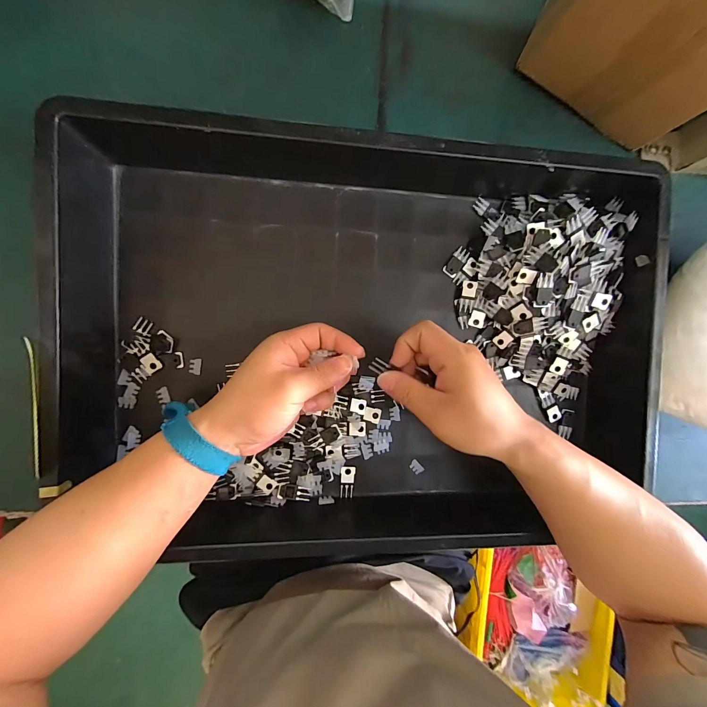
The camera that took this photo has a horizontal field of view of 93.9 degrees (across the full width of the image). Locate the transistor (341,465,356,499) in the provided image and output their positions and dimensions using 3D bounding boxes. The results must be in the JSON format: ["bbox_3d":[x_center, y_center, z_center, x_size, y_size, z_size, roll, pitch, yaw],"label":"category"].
[{"bbox_3d":[-0.007,0.140,0.356,0.015,0.004,0.034,6,91,-7],"label":"transistor"}]

